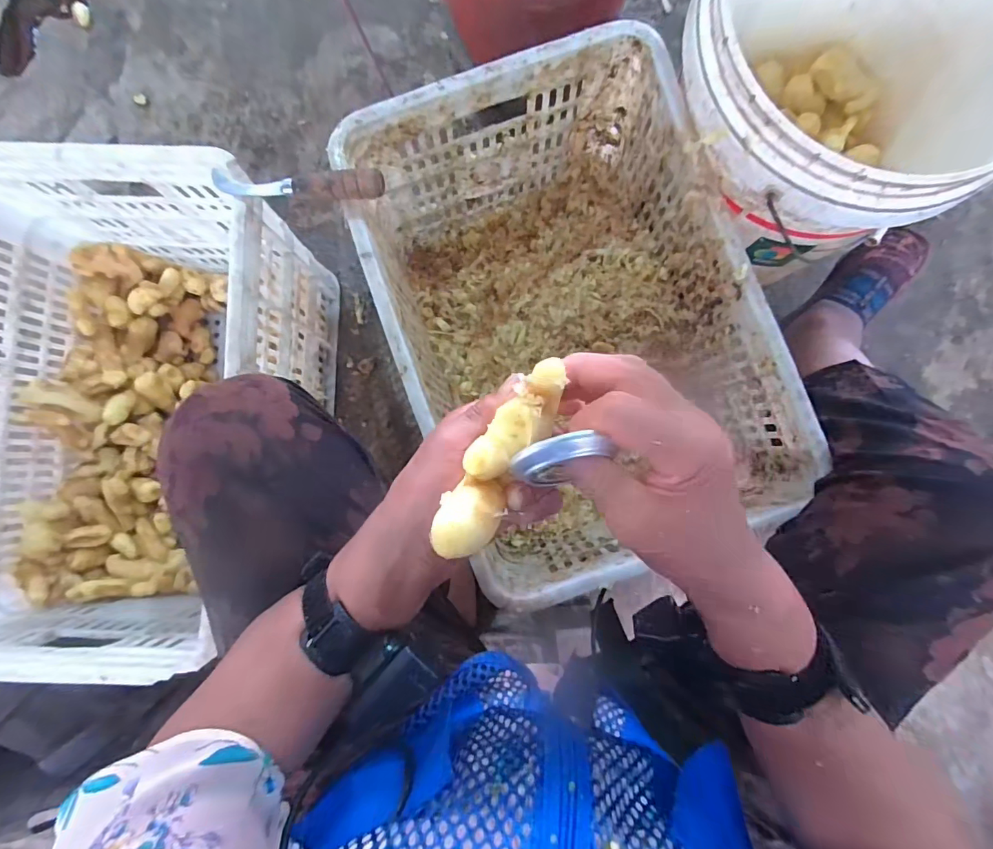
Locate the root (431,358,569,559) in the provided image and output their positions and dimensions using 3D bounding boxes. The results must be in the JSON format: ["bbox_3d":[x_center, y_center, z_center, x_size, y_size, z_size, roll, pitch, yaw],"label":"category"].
[{"bbox_3d":[0.004,0.018,0.245,0.031,0.037,0.110,31,82,1],"label":"root"}]

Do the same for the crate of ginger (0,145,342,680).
[{"bbox_3d":[-0.435,-0.025,0.579,0.350,0.297,0.539,1,87,-1],"label":"crate of ginger"}]

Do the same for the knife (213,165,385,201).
[{"bbox_3d":[-0.198,-0.238,0.447,0.182,0.027,0.023,6,86,14],"label":"knife"}]

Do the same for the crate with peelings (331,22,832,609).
[{"bbox_3d":[0.071,-0.120,0.569,0.360,0.268,0.493,-20,87,-2],"label":"crate with peelings"}]

